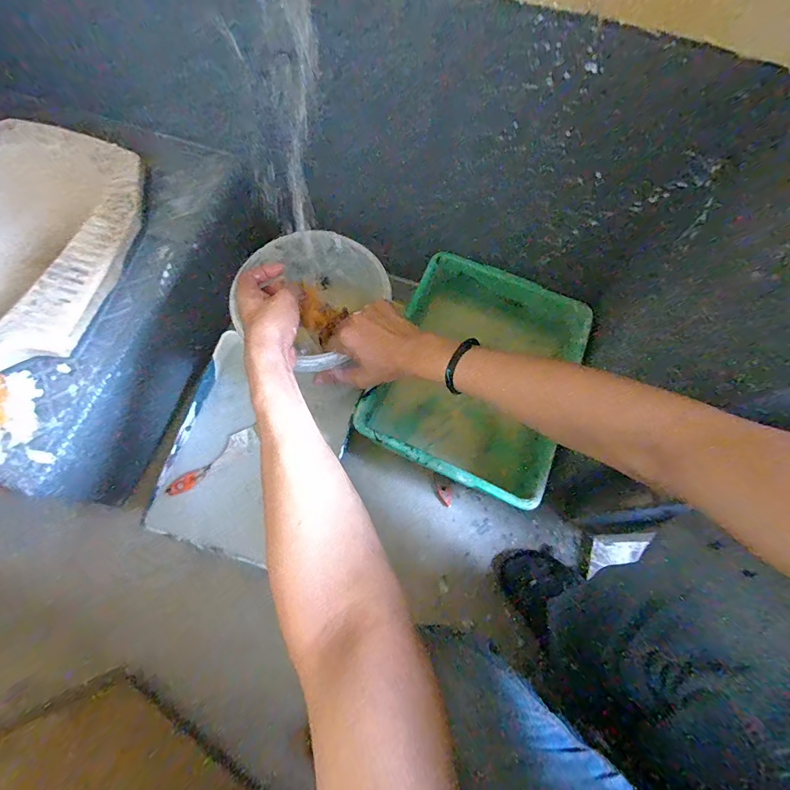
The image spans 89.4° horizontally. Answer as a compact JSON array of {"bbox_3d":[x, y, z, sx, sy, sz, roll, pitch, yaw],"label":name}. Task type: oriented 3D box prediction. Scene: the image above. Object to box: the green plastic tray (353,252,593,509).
[{"bbox_3d":[0.136,-0.032,0.718,0.321,0.136,0.383,24,70,8],"label":"green plastic tray"}]

